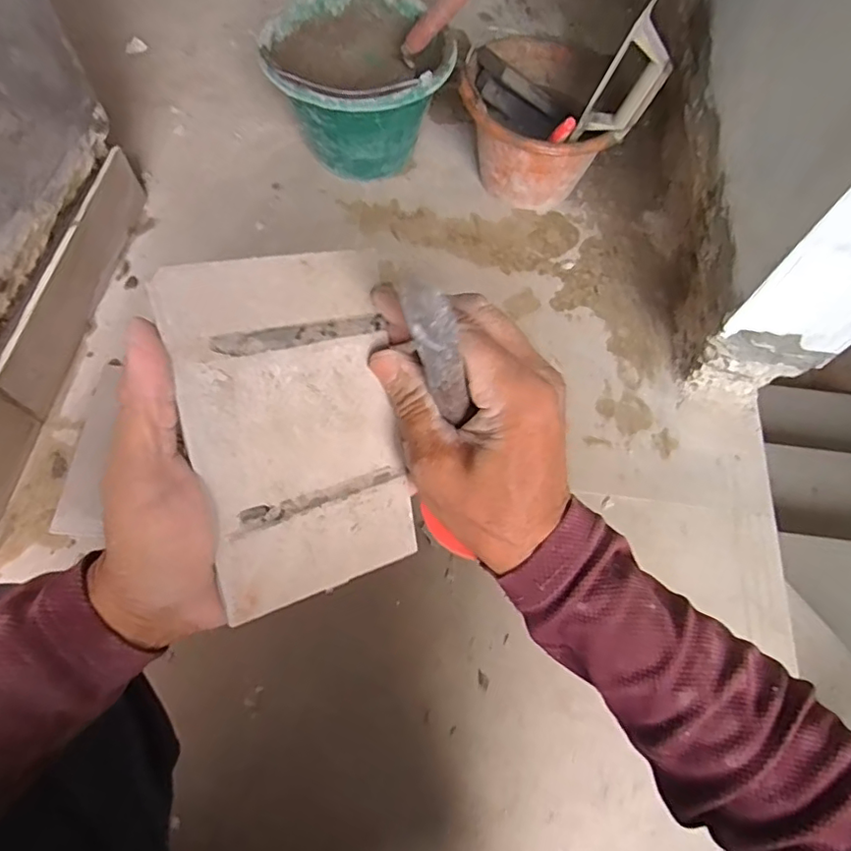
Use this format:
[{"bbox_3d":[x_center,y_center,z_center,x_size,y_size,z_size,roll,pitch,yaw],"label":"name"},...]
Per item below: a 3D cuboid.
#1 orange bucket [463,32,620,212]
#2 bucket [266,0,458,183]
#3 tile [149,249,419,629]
[{"bbox_3d":[0.157,-0.460,0.878,0.214,0.183,0.242,-1,66,-3],"label":"orange bucket"},{"bbox_3d":[-0.099,-0.508,0.874,0.247,0.178,0.251,1,65,-3],"label":"bucket"},{"bbox_3d":[-0.052,0.003,0.247,0.094,0.004,0.148,-16,107,-31],"label":"tile"}]

